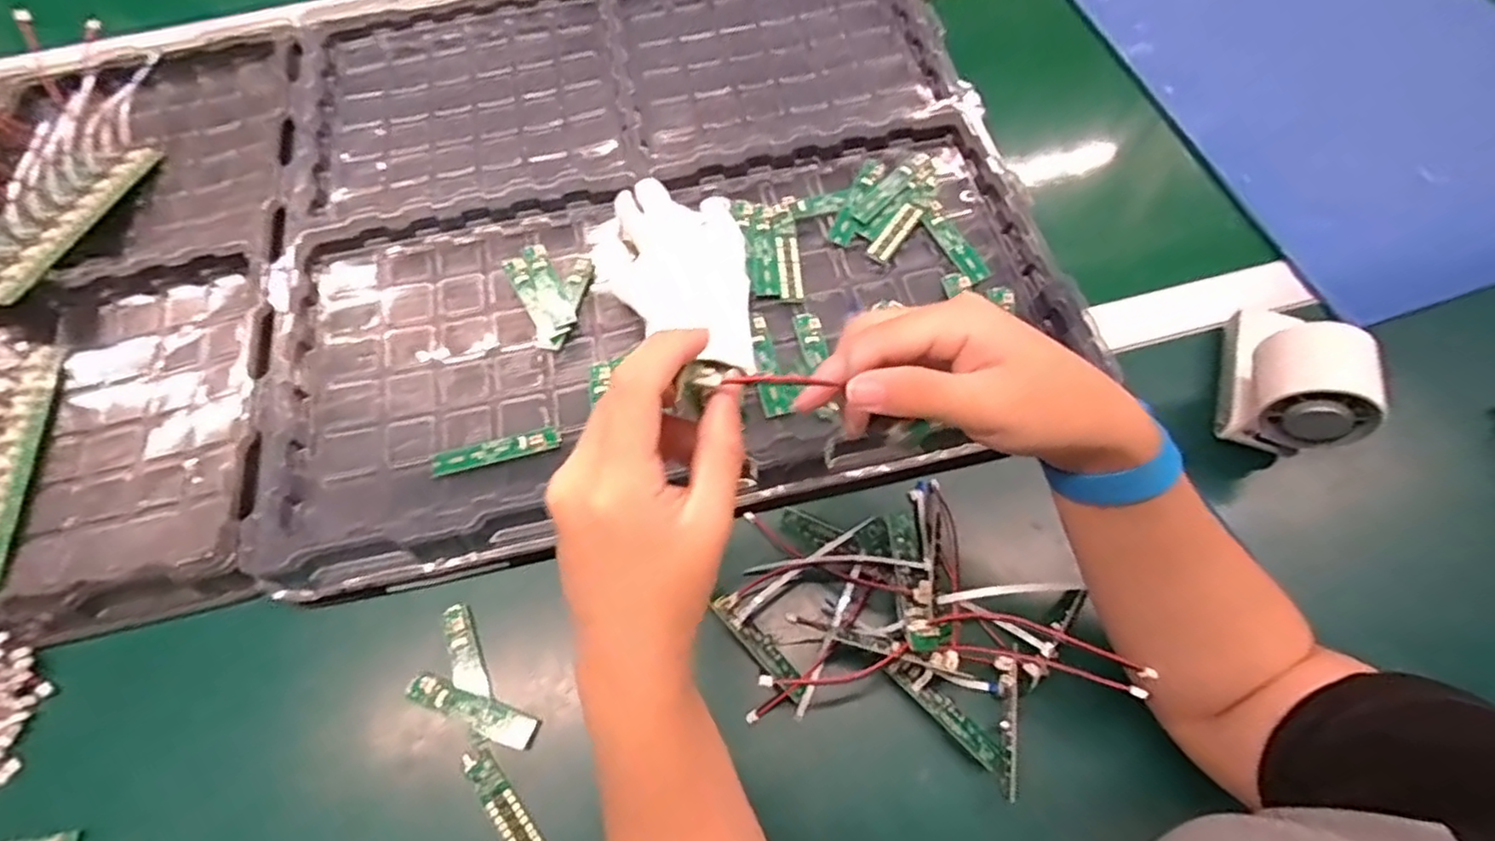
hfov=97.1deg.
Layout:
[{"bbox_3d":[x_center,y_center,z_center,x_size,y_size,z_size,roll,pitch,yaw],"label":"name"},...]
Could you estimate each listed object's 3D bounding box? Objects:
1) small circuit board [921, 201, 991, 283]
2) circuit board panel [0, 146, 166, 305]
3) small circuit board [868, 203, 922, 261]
[{"bbox_3d":[0.157,-0.136,0.504,0.021,0.008,0.077,-24,66,-8],"label":"small circuit board"},{"bbox_3d":[-0.569,-0.167,0.540,0.012,0.047,0.213,-12,50,22],"label":"circuit board panel"},{"bbox_3d":[0.115,-0.146,0.509,0.018,0.010,0.054,37,72,18],"label":"small circuit board"}]

